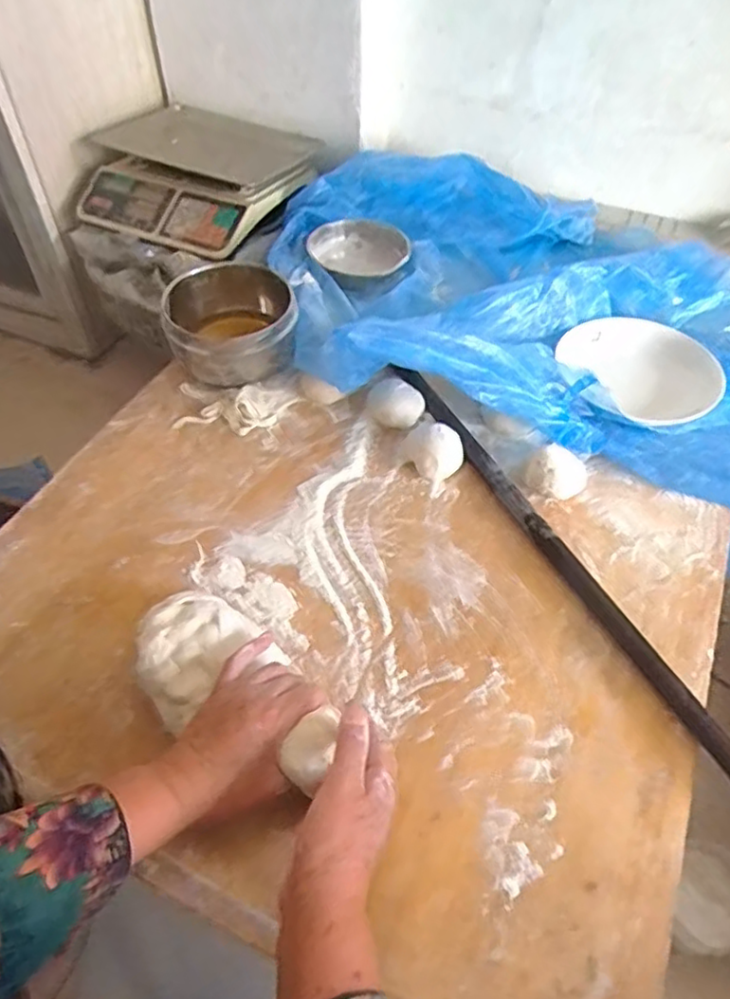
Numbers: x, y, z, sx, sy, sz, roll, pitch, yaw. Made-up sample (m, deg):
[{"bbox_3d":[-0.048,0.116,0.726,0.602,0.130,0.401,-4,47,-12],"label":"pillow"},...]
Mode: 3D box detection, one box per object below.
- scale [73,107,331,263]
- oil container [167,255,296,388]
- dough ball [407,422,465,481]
[{"bbox_3d":[-0.287,-0.551,1.098,0.344,0.102,0.320,24,54,18],"label":"scale"},{"bbox_3d":[-0.162,-0.205,0.801,0.151,0.094,0.141,-15,52,-13],"label":"oil container"},{"bbox_3d":[0.077,-0.056,0.715,0.062,0.037,0.058,0,50,0],"label":"dough ball"}]

